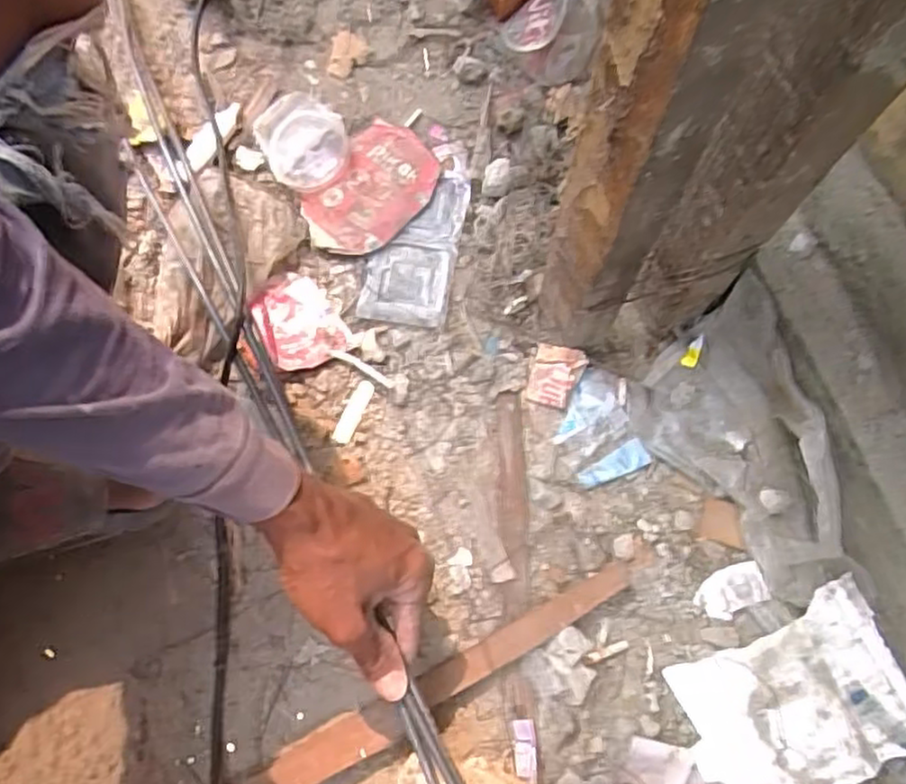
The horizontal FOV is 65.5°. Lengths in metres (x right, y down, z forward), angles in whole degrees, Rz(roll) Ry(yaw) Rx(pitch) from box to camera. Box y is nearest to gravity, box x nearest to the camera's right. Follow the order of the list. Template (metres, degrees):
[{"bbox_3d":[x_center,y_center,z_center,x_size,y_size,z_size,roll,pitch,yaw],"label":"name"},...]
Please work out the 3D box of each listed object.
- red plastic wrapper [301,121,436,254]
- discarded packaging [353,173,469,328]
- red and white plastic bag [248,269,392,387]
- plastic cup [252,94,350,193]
[{"bbox_3d":[-0.076,-0.189,0.660,0.092,0.008,0.141,34,75,11],"label":"red plastic wrapper"},{"bbox_3d":[-0.035,-0.133,0.654,0.078,0.018,0.151,11,72,4],"label":"discarded packaging"},{"bbox_3d":[-0.115,-0.046,0.617,0.132,0.024,0.079,33,75,10],"label":"red and white plastic bag"},{"bbox_3d":[-0.139,-0.238,0.659,0.077,0.029,0.095,-28,74,-9],"label":"plastic cup"}]

